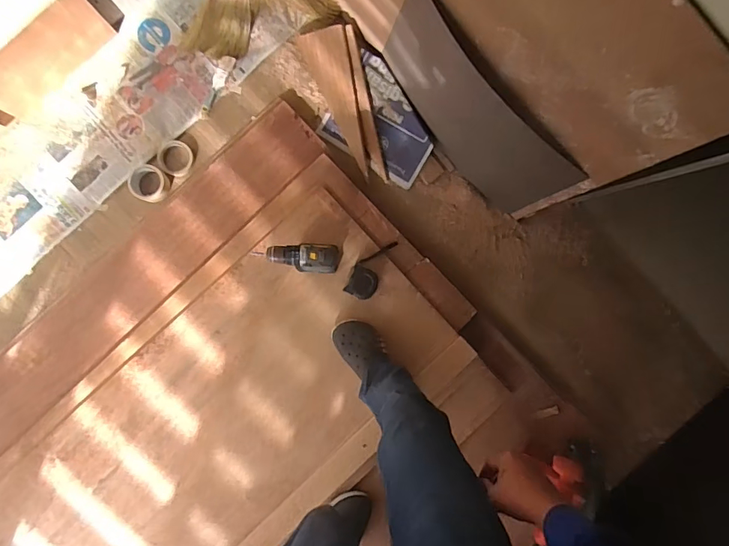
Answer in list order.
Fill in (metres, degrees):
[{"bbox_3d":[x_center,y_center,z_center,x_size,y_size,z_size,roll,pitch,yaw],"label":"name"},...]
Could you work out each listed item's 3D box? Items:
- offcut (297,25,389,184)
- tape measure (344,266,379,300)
[{"bbox_3d":[-0.045,-0.468,1.250,0.139,0.024,0.418,-17,102,8],"label":"offcut"},{"bbox_3d":[-0.003,0.029,1.218,0.081,0.050,0.087,26,89,-4],"label":"tape measure"}]

